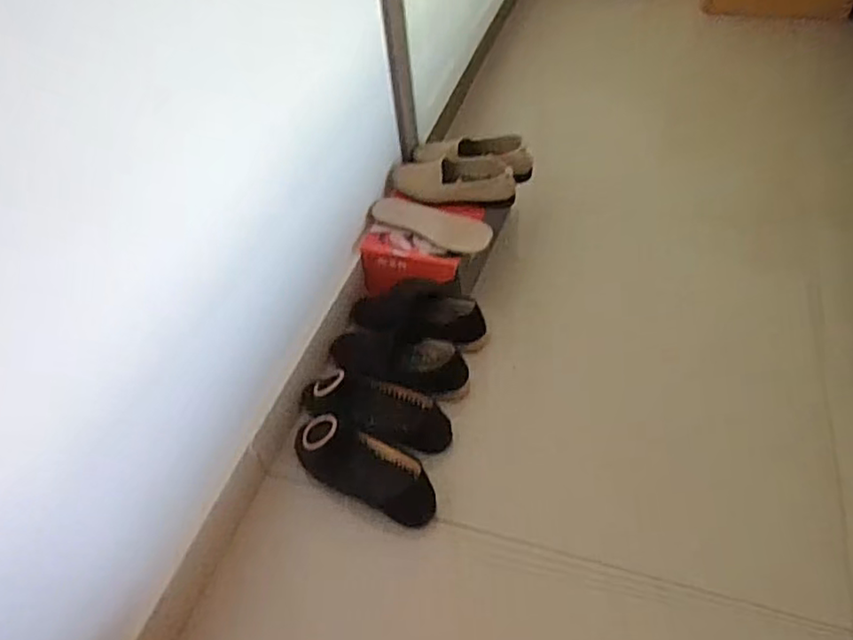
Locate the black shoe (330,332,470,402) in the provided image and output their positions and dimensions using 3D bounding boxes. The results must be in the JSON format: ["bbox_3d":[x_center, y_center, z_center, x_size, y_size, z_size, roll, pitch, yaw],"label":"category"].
[{"bbox_3d":[-0.053,0.078,1.074,0.242,0.071,0.104,16,51,20],"label":"black shoe"}]

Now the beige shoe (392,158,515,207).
[{"bbox_3d":[0.046,-0.254,1.214,0.235,0.067,0.076,6,48,12],"label":"beige shoe"}]

